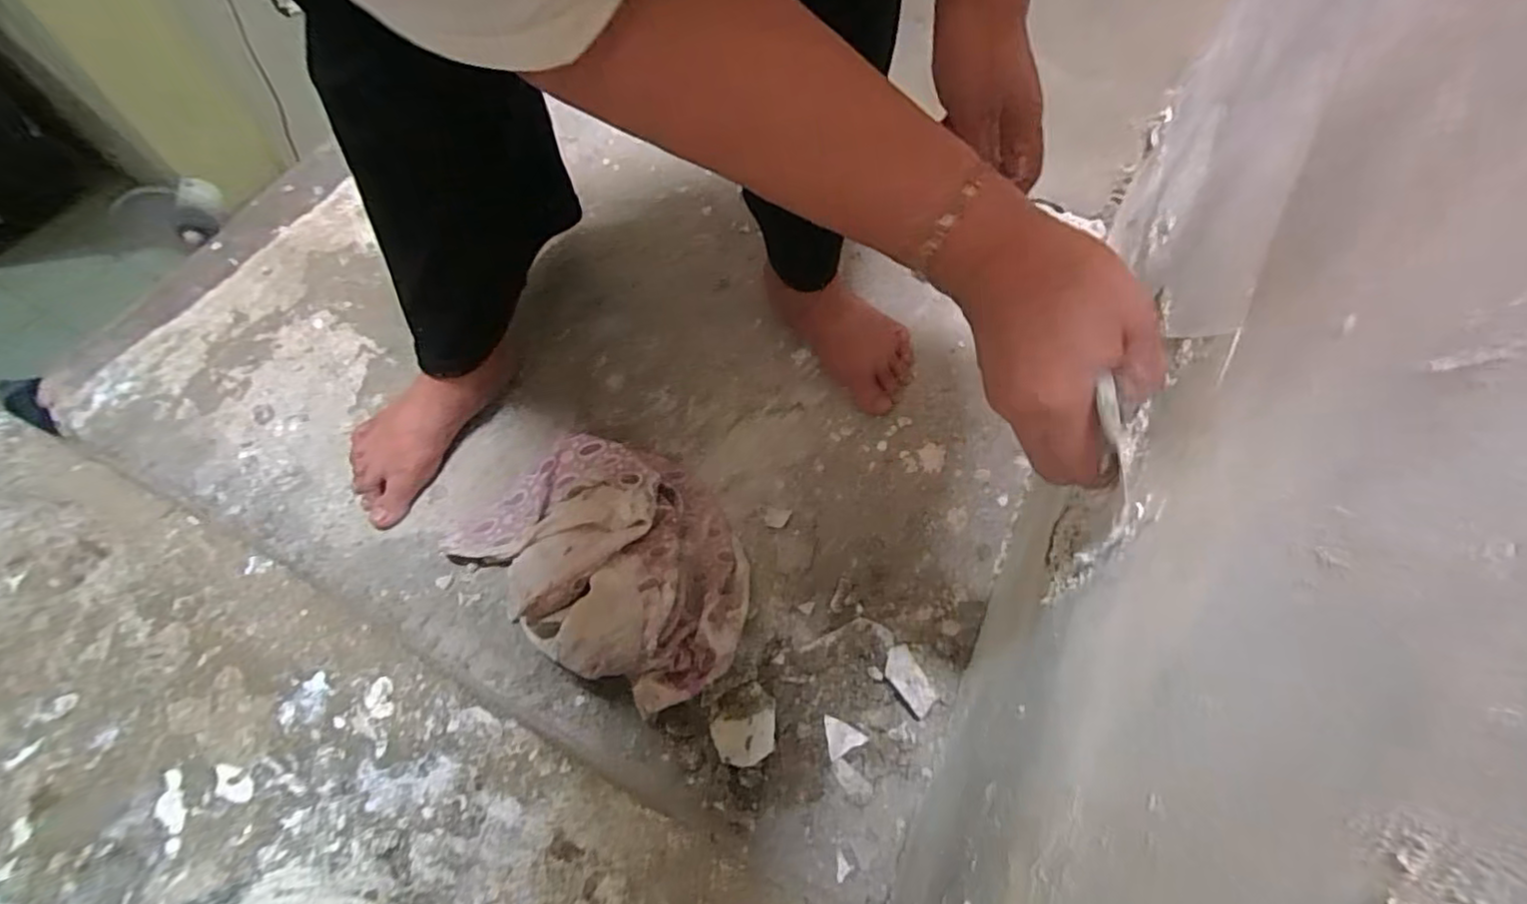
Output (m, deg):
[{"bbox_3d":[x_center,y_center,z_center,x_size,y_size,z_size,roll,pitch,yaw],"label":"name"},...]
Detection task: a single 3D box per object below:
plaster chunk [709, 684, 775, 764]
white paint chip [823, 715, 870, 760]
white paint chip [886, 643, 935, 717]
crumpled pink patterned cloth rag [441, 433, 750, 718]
[{"bbox_3d":[-0.017,0.220,0.539,0.051,0.012,0.060,0,61,-1],"label":"plaster chunk"},{"bbox_3d":[0.065,0.226,0.531,0.031,0.005,0.031,-8,62,-5],"label":"white paint chip"},{"bbox_3d":[0.122,0.186,0.550,0.038,0.004,0.052,-28,68,-40],"label":"white paint chip"},{"bbox_3d":[-0.130,0.087,0.575,0.206,0.087,0.269,-39,68,-20],"label":"crumpled pink patterned cloth rag"}]

